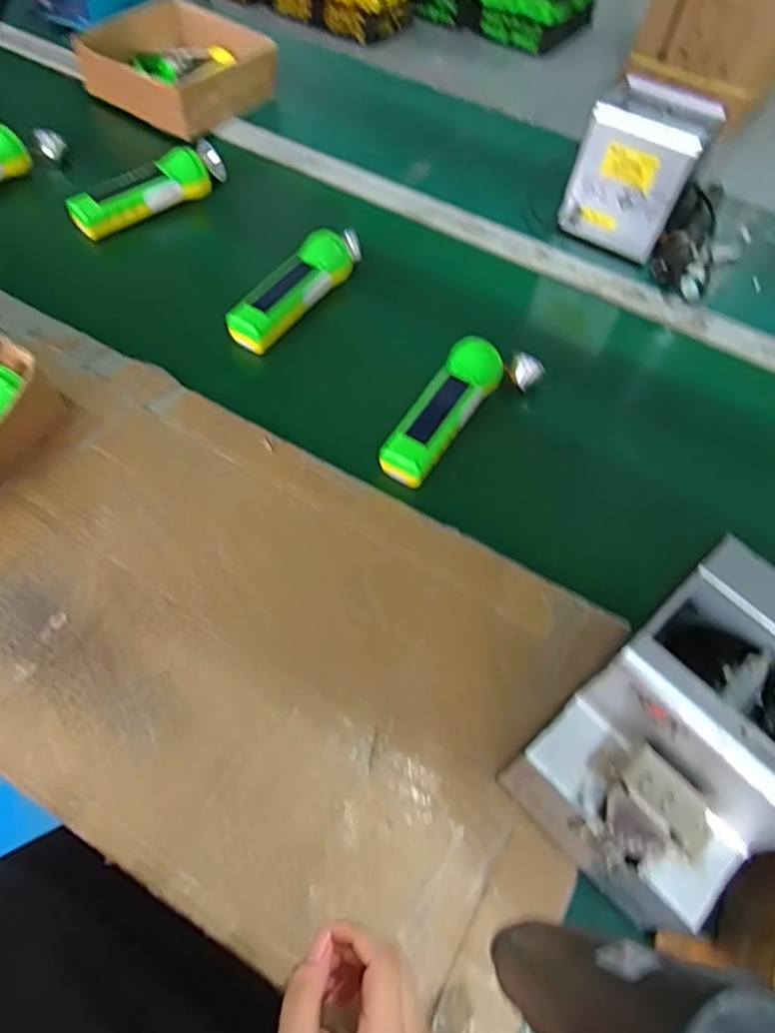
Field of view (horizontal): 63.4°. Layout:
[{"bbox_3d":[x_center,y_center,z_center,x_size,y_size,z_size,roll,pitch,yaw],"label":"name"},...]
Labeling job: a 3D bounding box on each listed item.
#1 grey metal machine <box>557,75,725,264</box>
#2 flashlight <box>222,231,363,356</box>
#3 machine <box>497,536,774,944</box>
[{"bbox_3d":[0.311,-0.428,0.778,0.129,0.151,0.144,30,60,14],"label":"grey metal machine"},{"bbox_3d":[-0.096,-0.256,0.690,0.051,0.042,0.196,30,60,14],"label":"flashlight"},{"bbox_3d":[0.183,0.138,0.394,0.182,0.142,0.131,-33,66,-23],"label":"machine"}]

